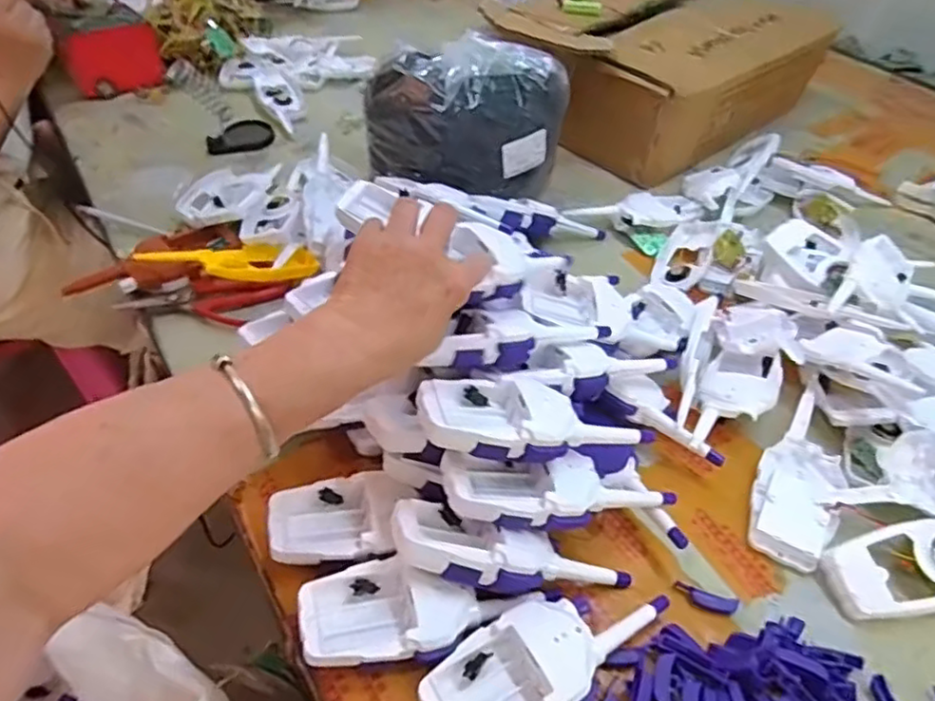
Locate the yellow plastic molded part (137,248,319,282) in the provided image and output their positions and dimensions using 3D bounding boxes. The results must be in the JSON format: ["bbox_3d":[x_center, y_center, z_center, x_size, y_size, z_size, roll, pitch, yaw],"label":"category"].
[{"bbox_3d":[-0.241,-0.091,0.670,0.169,0.018,0.061,1,45,-22],"label":"yellow plastic molded part"}]

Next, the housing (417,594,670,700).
[{"bbox_3d":[0.050,0.187,0.409,0.163,0.026,0.062,-26,52,-27],"label":"housing"}]

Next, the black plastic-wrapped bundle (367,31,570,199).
[{"bbox_3d":[-0.001,-0.265,0.751,0.169,0.141,0.180,36,53,28],"label":"black plastic-wrapped bundle"}]

